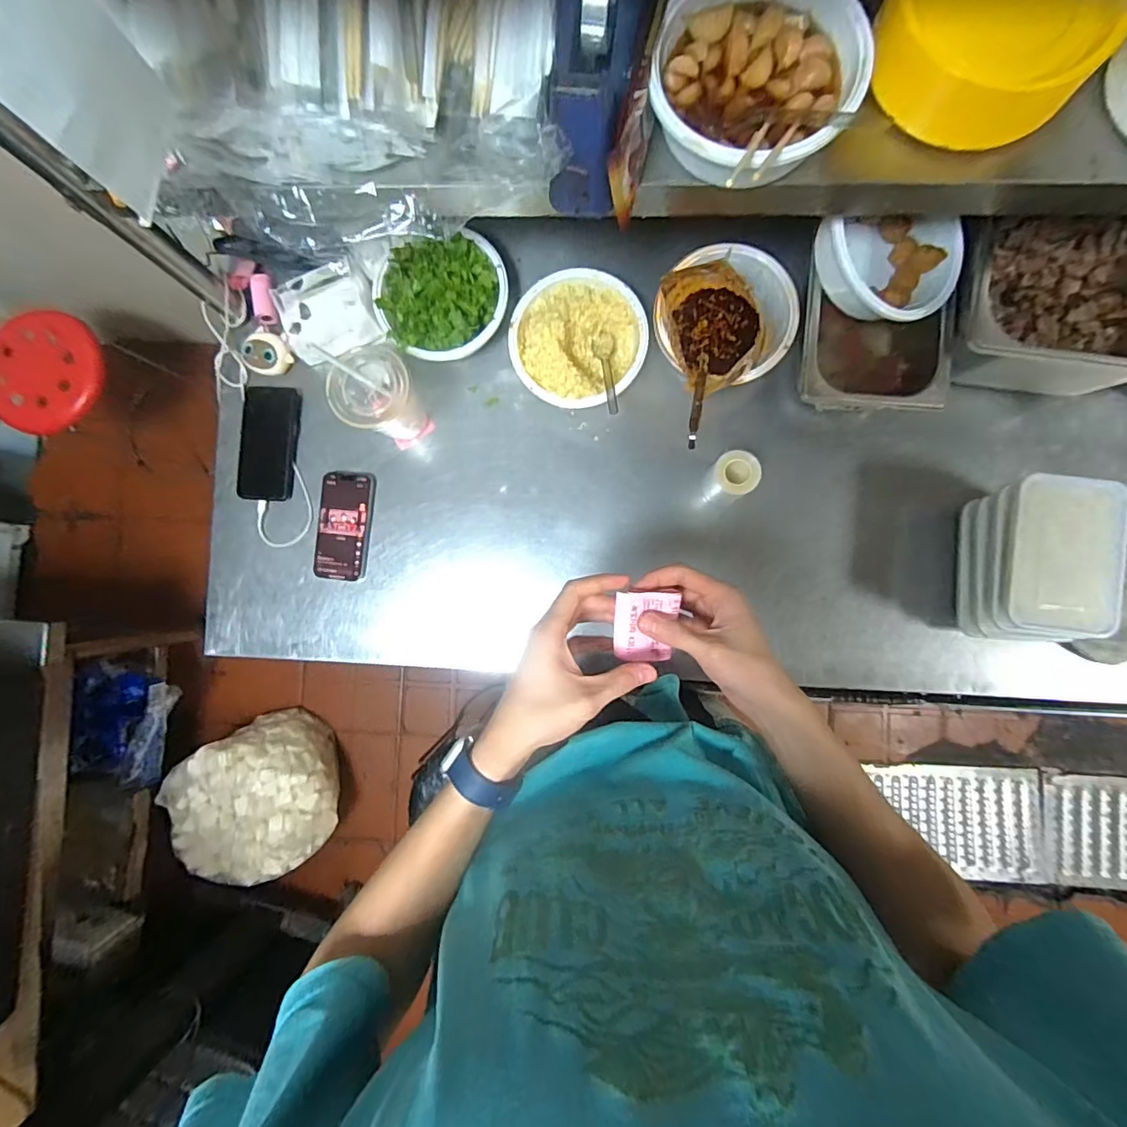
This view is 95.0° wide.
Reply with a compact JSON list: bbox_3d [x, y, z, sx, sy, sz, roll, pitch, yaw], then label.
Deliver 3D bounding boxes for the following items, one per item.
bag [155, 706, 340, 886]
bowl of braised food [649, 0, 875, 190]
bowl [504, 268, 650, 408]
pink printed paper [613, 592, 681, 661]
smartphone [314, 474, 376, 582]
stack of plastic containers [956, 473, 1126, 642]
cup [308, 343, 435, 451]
[{"bbox_3d":[-0.790,0.617,1.374,0.331,0.269,0.380,-28,86,2],"label":"bag"},{"bbox_3d":[0.154,-0.393,0.432,0.160,0.064,0.172,0,88,4],"label":"bowl of braised food"},{"bbox_3d":[0.019,-0.285,0.668,0.170,0.069,0.166,0,88,4],"label":"bowl"},{"bbox_3d":[0.067,0.051,0.417,0.050,0.016,0.055,2,88,4],"label":"pink printed paper"},{"bbox_3d":[-0.300,-0.052,0.706,0.073,0.009,0.148,6,88,4],"label":"smartphone"},{"bbox_3d":[0.545,-0.004,0.596,0.122,0.107,0.178,2,88,4],"label":"stack of plastic containers"},{"bbox_3d":[-0.225,-0.204,0.641,0.089,0.146,0.082,0,88,4],"label":"cup"}]

